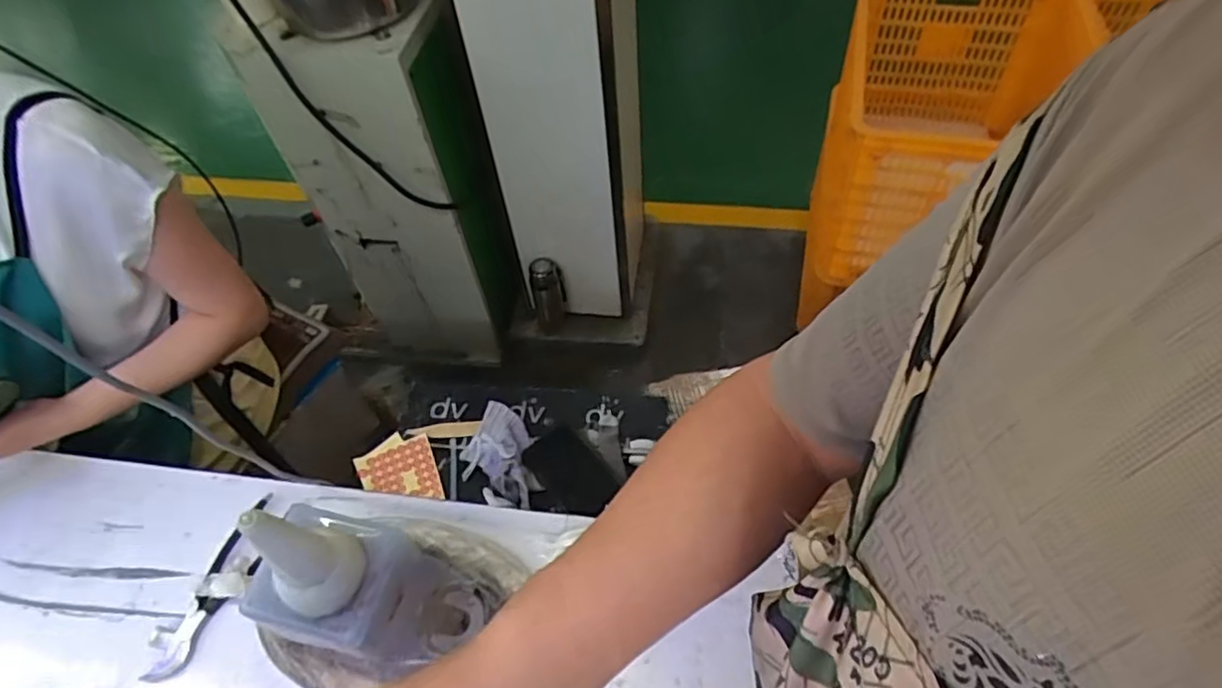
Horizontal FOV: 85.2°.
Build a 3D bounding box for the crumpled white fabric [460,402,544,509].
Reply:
[{"bbox_3d":[-0.148,0.143,0.864,0.097,0.033,0.152,-24,56,-13],"label":"crumpled white fabric"}]

